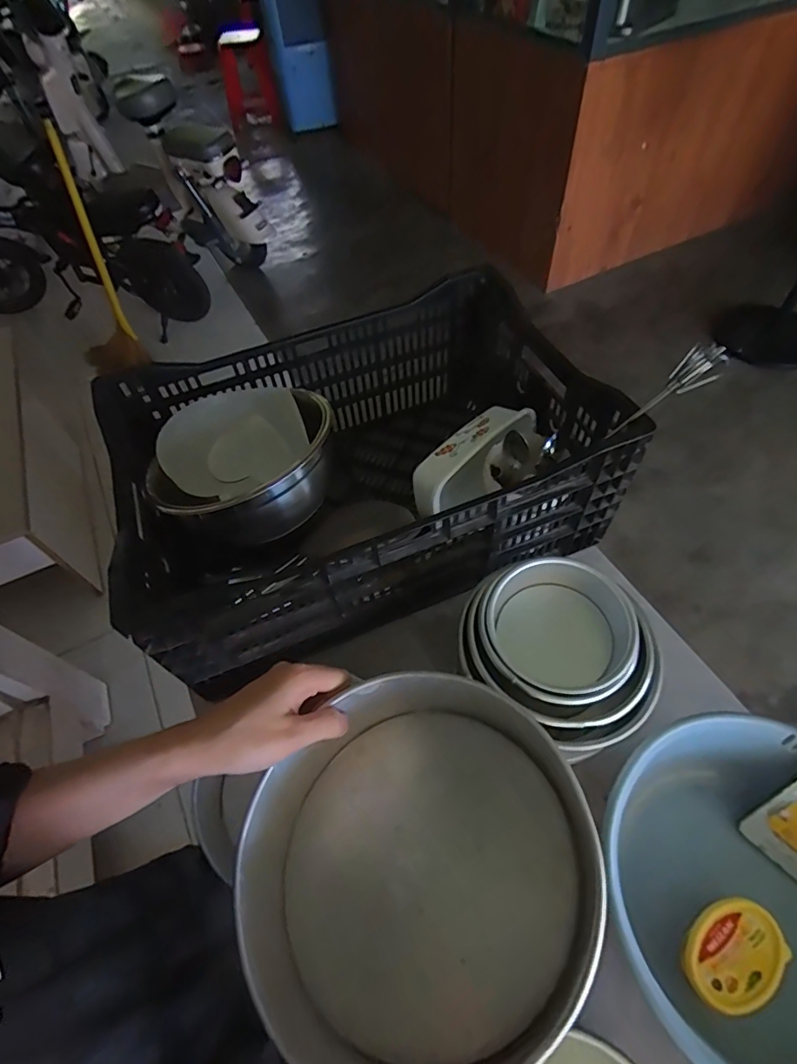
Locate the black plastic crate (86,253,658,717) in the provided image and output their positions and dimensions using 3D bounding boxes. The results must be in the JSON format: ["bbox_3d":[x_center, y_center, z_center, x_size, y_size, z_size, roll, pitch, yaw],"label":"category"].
[{"bbox_3d":[-0.051,-0.089,0.711,0.603,0.227,0.391,-21,57,-9],"label":"black plastic crate"}]

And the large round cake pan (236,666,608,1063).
[{"bbox_3d":[0.006,0.209,0.320,0.218,0.080,0.208,-2,56,3],"label":"large round cake pan"}]

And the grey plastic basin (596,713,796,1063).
[{"bbox_3d":[0.334,0.349,0.469,0.306,0.154,0.274,35,65,25],"label":"grey plastic basin"}]

